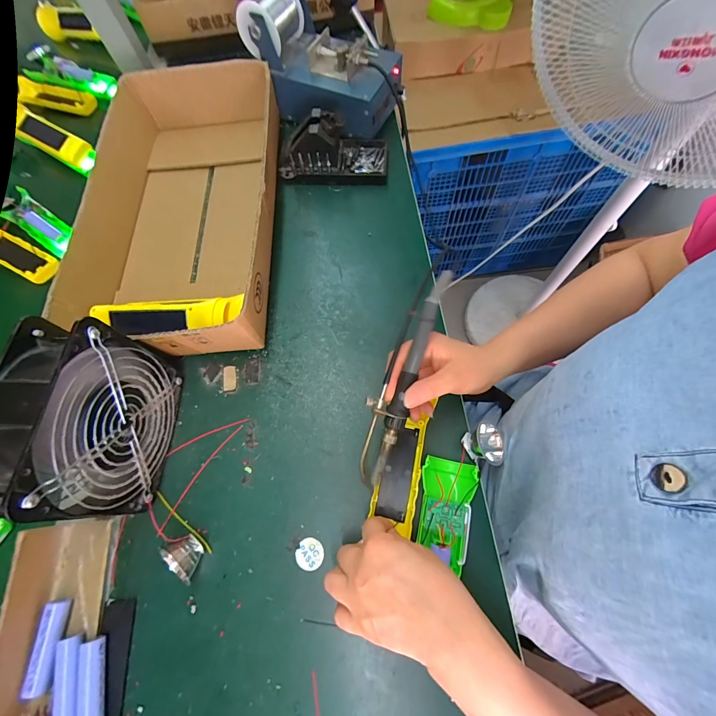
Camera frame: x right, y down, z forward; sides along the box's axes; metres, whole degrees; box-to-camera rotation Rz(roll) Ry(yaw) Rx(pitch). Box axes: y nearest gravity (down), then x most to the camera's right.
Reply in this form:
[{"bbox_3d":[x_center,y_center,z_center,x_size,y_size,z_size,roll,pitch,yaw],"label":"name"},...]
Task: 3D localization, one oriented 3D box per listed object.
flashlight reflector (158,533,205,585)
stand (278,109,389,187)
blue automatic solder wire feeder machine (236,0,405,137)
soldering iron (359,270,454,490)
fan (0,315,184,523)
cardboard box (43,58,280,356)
[{"bbox_3d":[-0.158,0.184,0.309,0.038,0.031,0.024,41,76,14],"label":"flashlight reflector"},{"bbox_3d":[-0.034,-0.307,0.474,0.152,0.072,0.077,3,70,3],"label":"stand"},{"bbox_3d":[-0.049,-0.435,0.485,0.222,0.123,0.127,31,74,12],"label":"blue automatic solder wire feeder machine"},{"bbox_3d":[0.039,0.014,0.301,0.031,0.032,0.209,19,89,7],"label":"soldering iron"},{"bbox_3d":[-0.234,0.054,0.298,0.063,0.146,0.156,3,70,3],"label":"fan"},{"bbox_3d":[-0.228,-0.202,0.428,0.231,0.084,0.409,-2,70,1],"label":"cardboard box"}]

